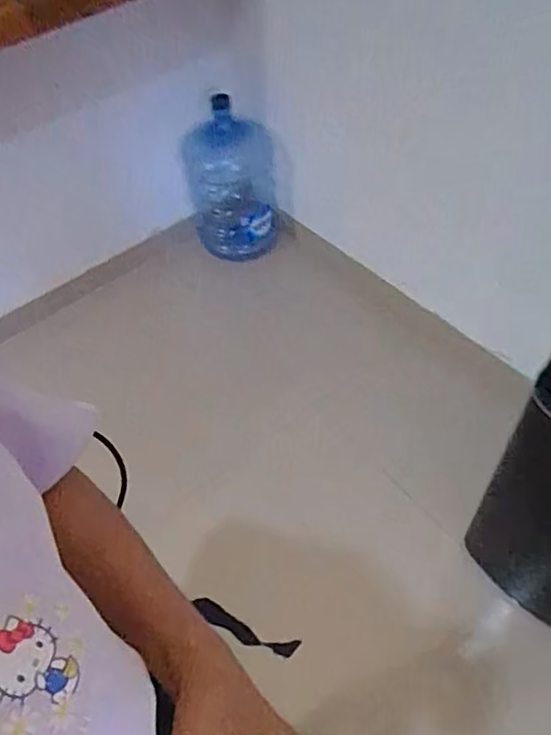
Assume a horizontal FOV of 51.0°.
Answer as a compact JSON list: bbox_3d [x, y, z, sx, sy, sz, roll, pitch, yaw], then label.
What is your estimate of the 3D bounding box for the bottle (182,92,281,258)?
[{"bbox_3d":[-0.138,-0.553,1.814,0.256,0.456,0.253,-13,51,-5],"label":"bottle"}]

